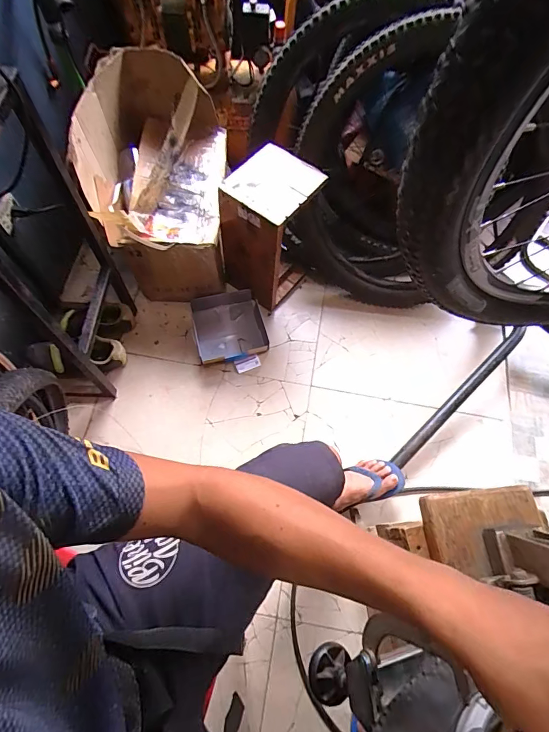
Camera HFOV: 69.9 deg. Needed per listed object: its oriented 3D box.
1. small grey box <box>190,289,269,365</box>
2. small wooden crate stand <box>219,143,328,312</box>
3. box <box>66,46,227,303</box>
[{"bbox_3d":[-0.138,-0.119,1.209,0.211,0.065,0.216,-11,68,-8],"label":"small grey box"},{"bbox_3d":[-0.017,-0.363,1.106,0.182,0.374,0.245,41,71,13],"label":"small wooden crate stand"},{"bbox_3d":[-0.303,-0.503,1.089,0.311,0.443,0.437,0,67,-3],"label":"box"}]

